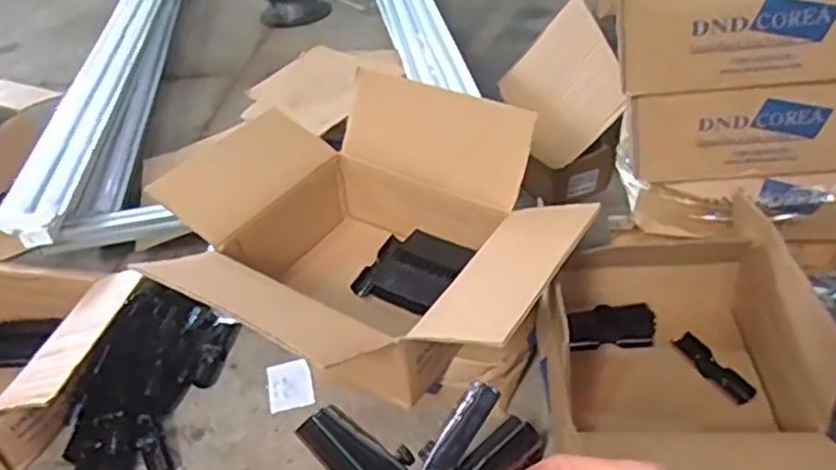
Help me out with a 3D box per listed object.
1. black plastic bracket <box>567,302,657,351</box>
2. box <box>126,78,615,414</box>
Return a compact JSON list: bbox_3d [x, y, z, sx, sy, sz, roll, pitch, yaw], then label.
[{"bbox_3d":[0.282,0.138,1.049,0.135,0.022,0.064,-7,72,0],"label":"black plastic bracket"},{"bbox_3d":[-0.080,0.020,0.936,0.529,0.239,0.438,17,43,29],"label":"box"}]

